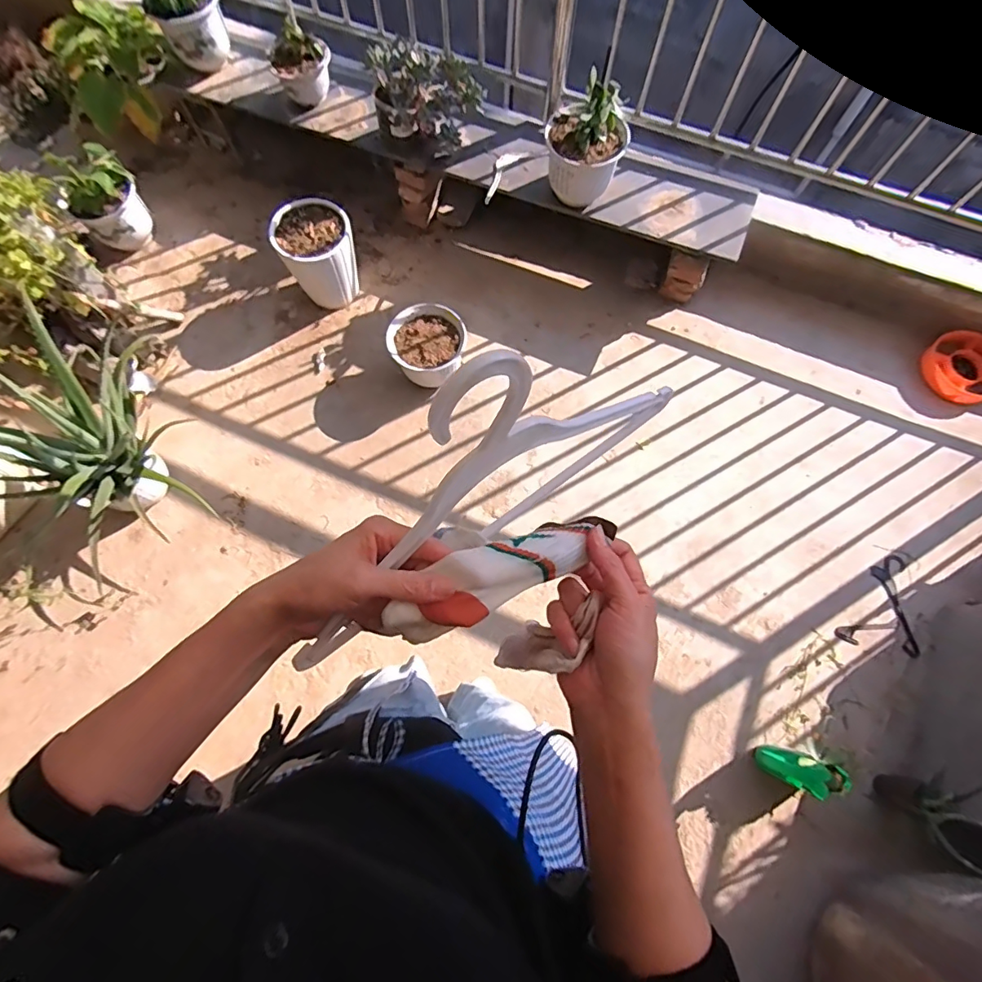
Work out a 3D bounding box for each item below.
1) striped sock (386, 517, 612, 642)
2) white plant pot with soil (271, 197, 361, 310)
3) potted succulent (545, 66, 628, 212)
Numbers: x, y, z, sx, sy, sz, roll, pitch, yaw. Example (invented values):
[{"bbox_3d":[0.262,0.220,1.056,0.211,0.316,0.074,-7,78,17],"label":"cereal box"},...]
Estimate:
[{"bbox_3d":[0.011,0.055,0.351,0.175,0.028,0.045,-25,76,-14],"label":"striped sock"},{"bbox_3d":[-0.553,-0.765,1.614,0.224,0.261,0.246,0,73,-1],"label":"white plant pot with soil"},{"bbox_3d":[0.267,-0.981,1.393,0.227,0.255,0.199,10,73,2],"label":"potted succulent"}]

